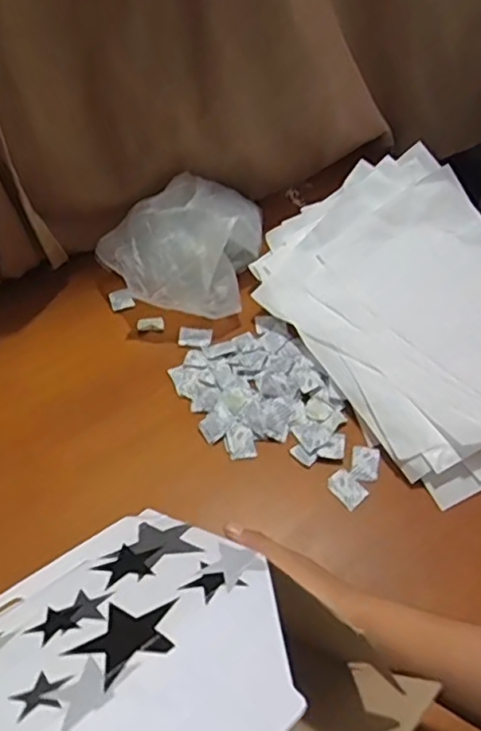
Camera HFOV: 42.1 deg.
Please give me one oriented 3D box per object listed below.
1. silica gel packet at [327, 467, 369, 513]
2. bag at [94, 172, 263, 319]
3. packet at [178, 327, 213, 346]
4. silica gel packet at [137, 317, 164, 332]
[{"bbox_3d":[0.115,0.133,0.673,0.028,0.004,0.042,-41,66,-9],"label":"silica gel packet"},{"bbox_3d":[-0.077,-0.158,0.822,0.192,0.128,0.207,13,53,12],"label":"bag"},{"bbox_3d":[-0.057,-0.038,0.805,0.042,0.006,0.031,3,51,4],"label":"packet"},{"bbox_3d":[-0.117,-0.053,0.812,0.035,0.008,0.018,-5,51,-2],"label":"silica gel packet"}]

